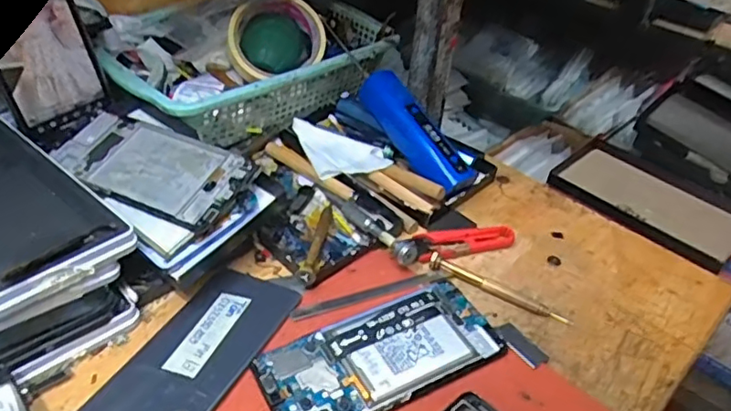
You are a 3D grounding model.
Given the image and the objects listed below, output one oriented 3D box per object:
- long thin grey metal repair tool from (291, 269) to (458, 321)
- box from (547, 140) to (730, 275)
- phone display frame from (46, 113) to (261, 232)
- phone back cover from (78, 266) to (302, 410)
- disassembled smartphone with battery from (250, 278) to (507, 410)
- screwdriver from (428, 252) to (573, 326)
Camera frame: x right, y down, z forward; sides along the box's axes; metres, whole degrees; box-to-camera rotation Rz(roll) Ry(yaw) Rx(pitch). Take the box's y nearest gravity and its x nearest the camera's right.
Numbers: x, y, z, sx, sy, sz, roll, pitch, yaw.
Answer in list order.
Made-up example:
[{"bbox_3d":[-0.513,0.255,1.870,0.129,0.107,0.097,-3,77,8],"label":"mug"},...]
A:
[{"bbox_3d":[0.006,0.065,0.434,0.122,0.007,0.016,-13,43,-21],"label":"long thin grey metal repair tool"},{"bbox_3d":[0.278,-0.005,0.588,0.110,0.023,0.170,-29,51,-35],"label":"box"},{"bbox_3d":[-0.159,-0.030,0.443,0.143,0.005,0.073,19,54,16],"label":"phone display frame"},{"bbox_3d":[-0.111,0.097,0.383,0.072,0.010,0.157,21,42,18],"label":"phone back cover"},{"bbox_3d":[0.009,0.094,0.381,0.152,0.009,0.069,-17,45,-24],"label":"disassembled smartphone with battery"},{"bbox_3d":[0.099,0.061,0.444,0.109,0.012,0.013,23,43,20],"label":"screwdriver"}]

